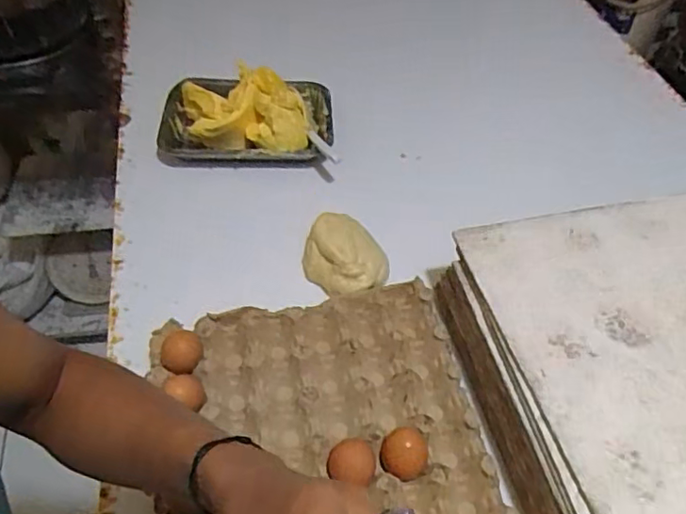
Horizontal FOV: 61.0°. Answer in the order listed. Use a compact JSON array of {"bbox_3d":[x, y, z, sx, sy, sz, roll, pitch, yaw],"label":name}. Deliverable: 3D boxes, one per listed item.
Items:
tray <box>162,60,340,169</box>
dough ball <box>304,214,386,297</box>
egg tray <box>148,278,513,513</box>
[{"bbox_3d":[-0.151,-0.233,0.904,0.264,0.095,0.171,-1,50,-4],"label":"tray"},{"bbox_3d":[0.003,-0.004,0.738,0.093,0.054,0.109,-25,56,-22],"label":"dough ball"},{"bbox_3d":[-0.025,0.174,0.591,0.315,0.043,0.309,-8,51,-10],"label":"egg tray"}]

